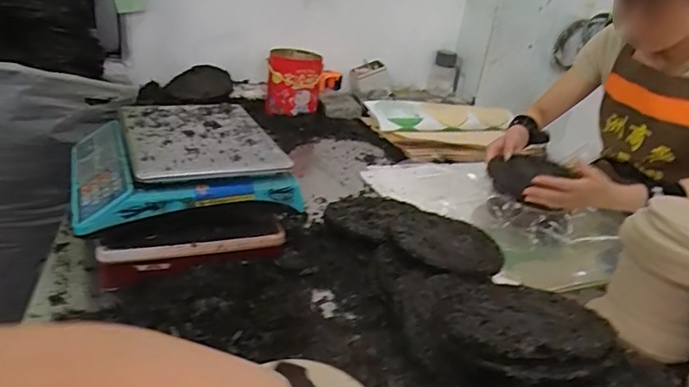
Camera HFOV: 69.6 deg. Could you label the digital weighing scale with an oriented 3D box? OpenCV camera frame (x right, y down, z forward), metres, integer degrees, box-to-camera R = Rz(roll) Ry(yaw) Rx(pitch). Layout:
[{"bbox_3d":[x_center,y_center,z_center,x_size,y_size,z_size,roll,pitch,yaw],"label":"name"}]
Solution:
[{"bbox_3d":[-0.285,-0.064,0.864,0.326,0.090,0.326,-6,29,-25],"label":"digital weighing scale"}]

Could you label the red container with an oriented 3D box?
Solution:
[{"bbox_3d":[-0.157,-0.345,1.536,0.158,0.175,0.155,4,26,-6],"label":"red container"}]

